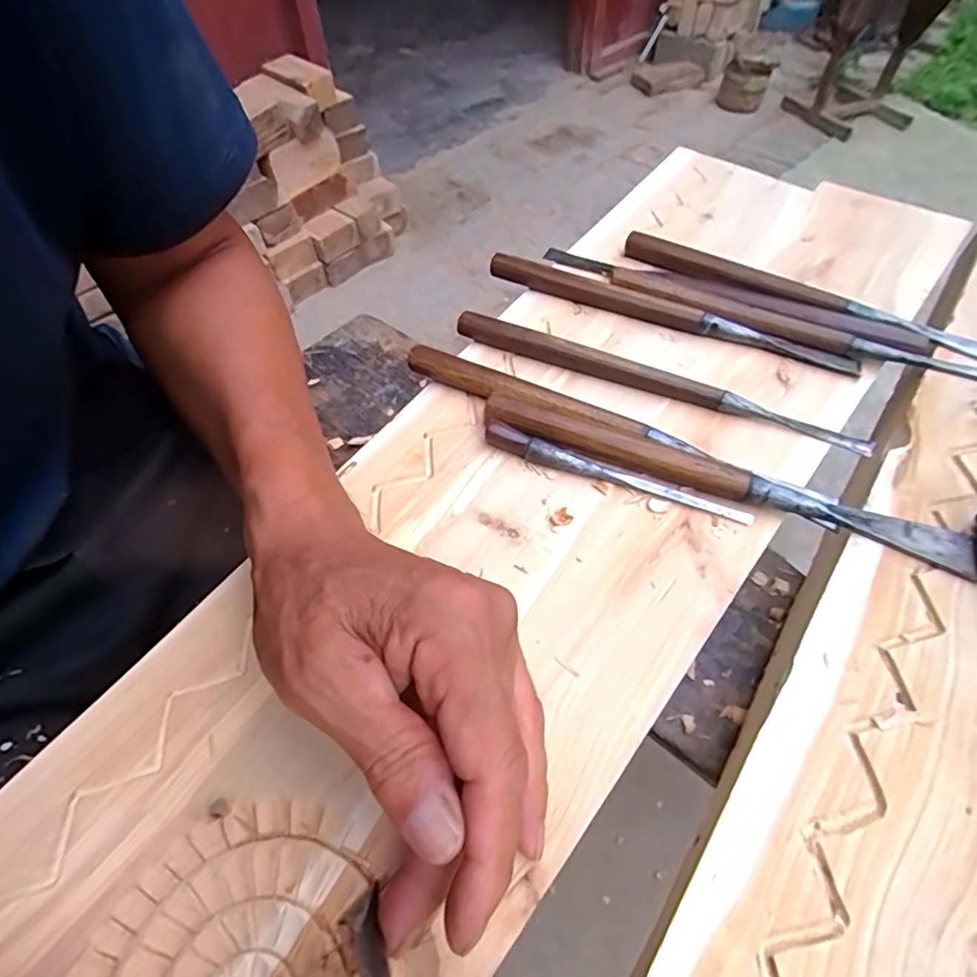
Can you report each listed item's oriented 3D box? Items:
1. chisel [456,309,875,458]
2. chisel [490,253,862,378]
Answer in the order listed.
[{"bbox_3d":[0.098,-0.069,0.340,0.250,0.013,0.022,22,56,18],"label":"chisel"},{"bbox_3d":[0.120,-0.124,0.385,0.247,0.020,0.018,18,55,15],"label":"chisel"}]

